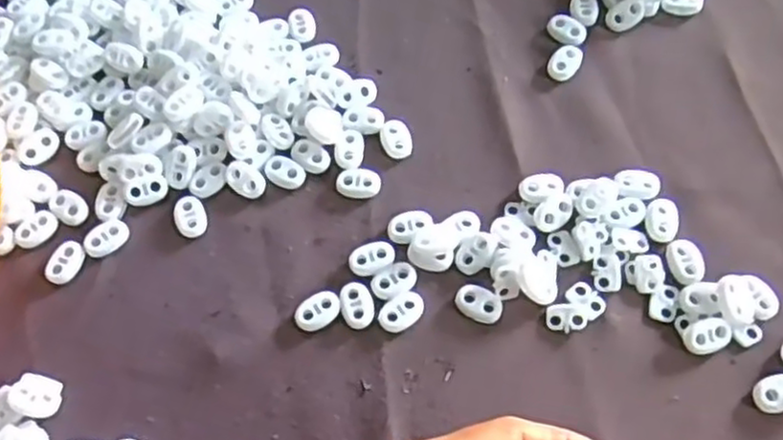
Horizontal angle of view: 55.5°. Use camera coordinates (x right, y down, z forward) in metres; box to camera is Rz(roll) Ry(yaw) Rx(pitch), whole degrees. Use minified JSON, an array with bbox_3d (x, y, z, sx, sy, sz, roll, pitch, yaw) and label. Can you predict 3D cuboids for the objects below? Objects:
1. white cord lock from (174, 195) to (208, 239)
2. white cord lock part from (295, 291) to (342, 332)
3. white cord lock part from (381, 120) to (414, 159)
[{"bbox_3d":[-0.103,-0.002,0.380,0.015,0.005,0.022,-18,65,-5],"label":"white cord lock"},{"bbox_3d":[-0.035,0.043,0.355,0.023,0.006,0.016,-39,68,-14],"label":"white cord lock part"},{"bbox_3d":[0.003,-0.044,0.395,0.016,0.004,0.023,-9,64,-1],"label":"white cord lock part"}]

